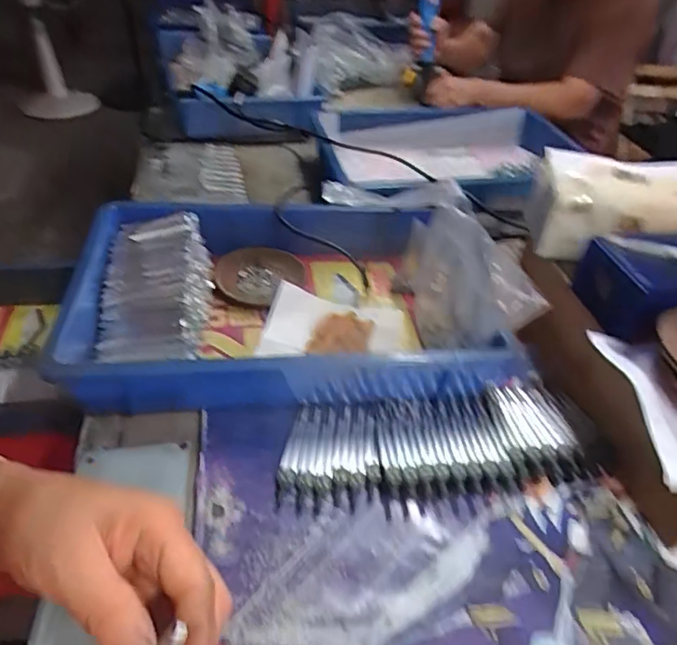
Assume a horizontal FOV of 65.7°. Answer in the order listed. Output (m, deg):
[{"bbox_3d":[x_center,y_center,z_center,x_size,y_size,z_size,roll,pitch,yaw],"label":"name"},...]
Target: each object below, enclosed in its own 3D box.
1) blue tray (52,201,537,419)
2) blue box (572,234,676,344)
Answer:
[{"bbox_3d":[-0.056,-0.026,0.596,0.445,0.094,0.284,-1,41,-7],"label":"blue tray"},{"bbox_3d":[0.320,-0.040,0.502,0.153,0.072,0.100,-7,43,-13],"label":"blue box"}]

